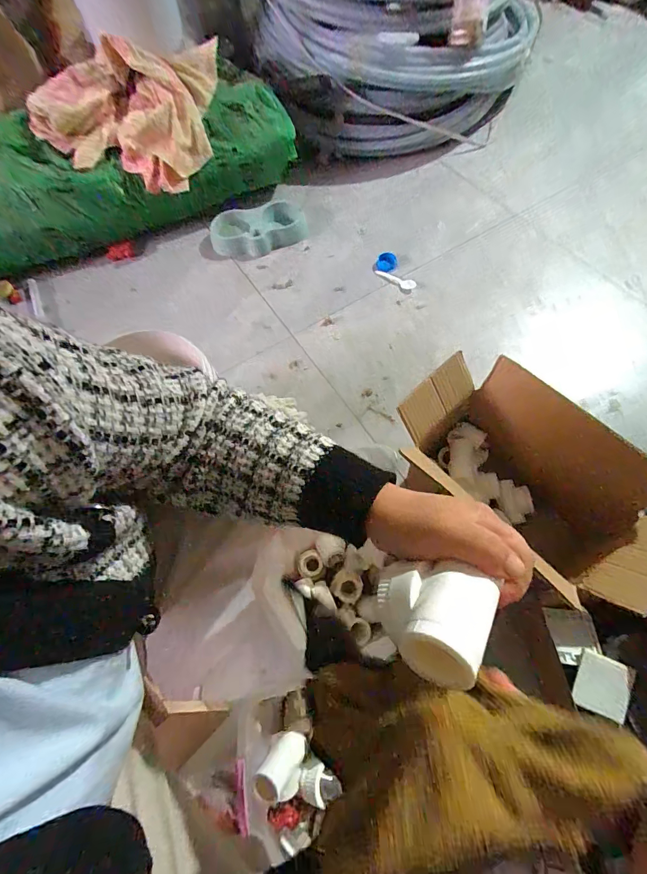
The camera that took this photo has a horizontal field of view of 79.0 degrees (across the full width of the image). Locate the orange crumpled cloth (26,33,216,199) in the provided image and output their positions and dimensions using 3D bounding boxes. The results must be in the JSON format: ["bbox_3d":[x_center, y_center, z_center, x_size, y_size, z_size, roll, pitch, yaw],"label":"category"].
[{"bbox_3d":[-0.513,-0.826,1.011,0.405,0.227,0.262,15,66,11],"label":"orange crumpled cloth"}]

